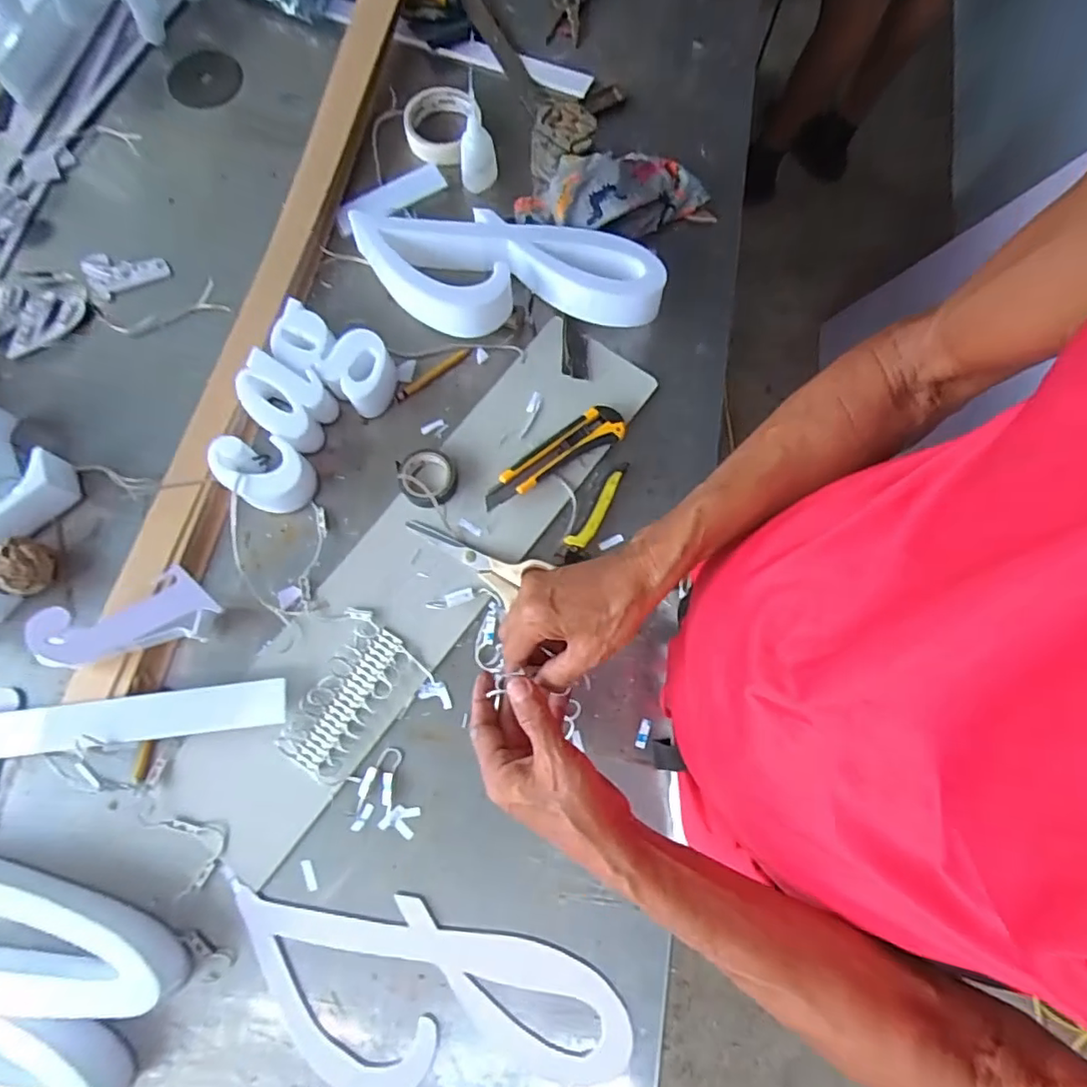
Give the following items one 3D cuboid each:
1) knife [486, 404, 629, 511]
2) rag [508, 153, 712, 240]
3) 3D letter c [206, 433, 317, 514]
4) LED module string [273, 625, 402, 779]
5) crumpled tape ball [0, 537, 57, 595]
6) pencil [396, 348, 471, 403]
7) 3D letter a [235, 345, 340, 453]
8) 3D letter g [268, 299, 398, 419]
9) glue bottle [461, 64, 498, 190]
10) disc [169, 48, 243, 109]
[{"bbox_3d":[0.009,-0.087,0.608,0.158,0.021,0.039,-30,77,-8],"label":"knife"},{"bbox_3d":[0.082,-0.385,0.665,0.222,0.069,0.093,1,75,0],"label":"rag"},{"bbox_3d":[-0.273,-0.070,0.590,0.085,0.050,0.064,32,77,8],"label":"3D letter c"},{"bbox_3d":[-0.181,0.141,0.552,0.058,0.008,0.136,30,77,7],"label":"LED module string"},{"bbox_3d":[-0.491,0.022,0.566,0.051,0.044,0.050,0,75,0],"label":"crumpled tape ball"},{"bbox_3d":[-0.119,-0.181,0.644,0.094,0.008,0.012,-38,79,-10],"label":"pencil"},{"bbox_3d":[-0.261,-0.140,0.608,0.085,0.055,0.072,28,77,7],"label":"3D letter a"},{"bbox_3d":[-0.214,-0.190,0.622,0.127,0.051,0.067,27,77,6],"label":"3D letter g"},{"bbox_3d":[-0.073,-0.442,0.660,0.027,0.107,0.037,25,76,6],"label":"glue bottle"},{"bbox_3d":[-0.417,-0.572,0.743,0.084,0.006,0.079,0,82,1],"label":"disc"}]

